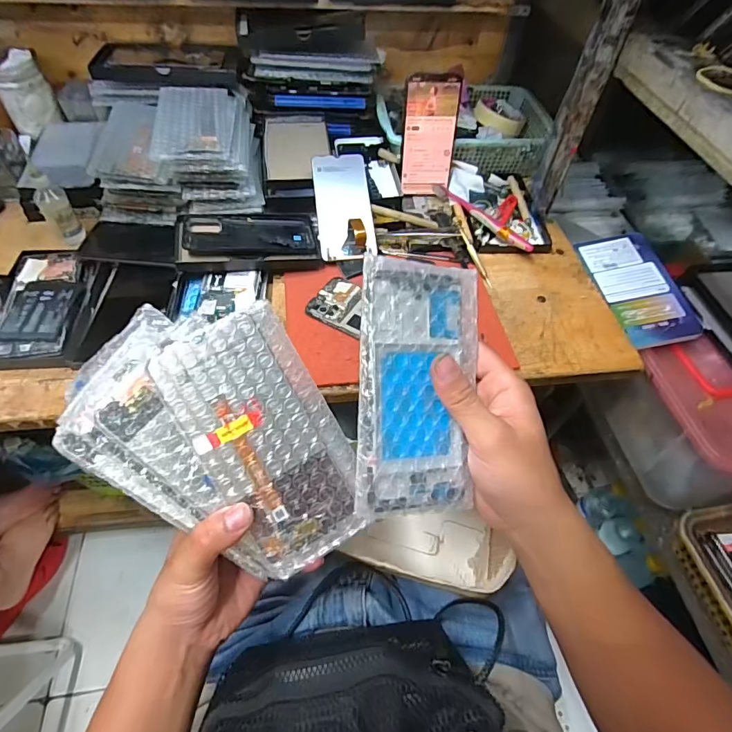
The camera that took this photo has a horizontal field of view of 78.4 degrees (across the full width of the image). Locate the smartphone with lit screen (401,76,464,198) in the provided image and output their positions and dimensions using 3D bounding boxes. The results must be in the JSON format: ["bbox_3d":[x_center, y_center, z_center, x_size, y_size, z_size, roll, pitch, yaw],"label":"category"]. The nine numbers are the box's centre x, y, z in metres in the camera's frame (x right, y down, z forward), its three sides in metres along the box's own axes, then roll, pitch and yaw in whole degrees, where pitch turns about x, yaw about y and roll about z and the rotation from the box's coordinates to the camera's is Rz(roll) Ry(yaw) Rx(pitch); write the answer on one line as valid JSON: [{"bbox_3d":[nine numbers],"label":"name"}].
[{"bbox_3d":[0.093,-0.328,0.646,0.078,0.154,0.014,-4,39,-4],"label":"smartphone with lit screen"}]

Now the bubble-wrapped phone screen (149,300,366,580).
[{"bbox_3d":[-0.063,0.050,0.298,0.088,0.004,0.169,-27,98,-13],"label":"bubble-wrapped phone screen"}]

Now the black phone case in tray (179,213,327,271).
[{"bbox_3d":[-0.151,-0.166,0.584,0.175,0.024,0.099,-8,54,-9],"label":"black phone case in tray"}]

